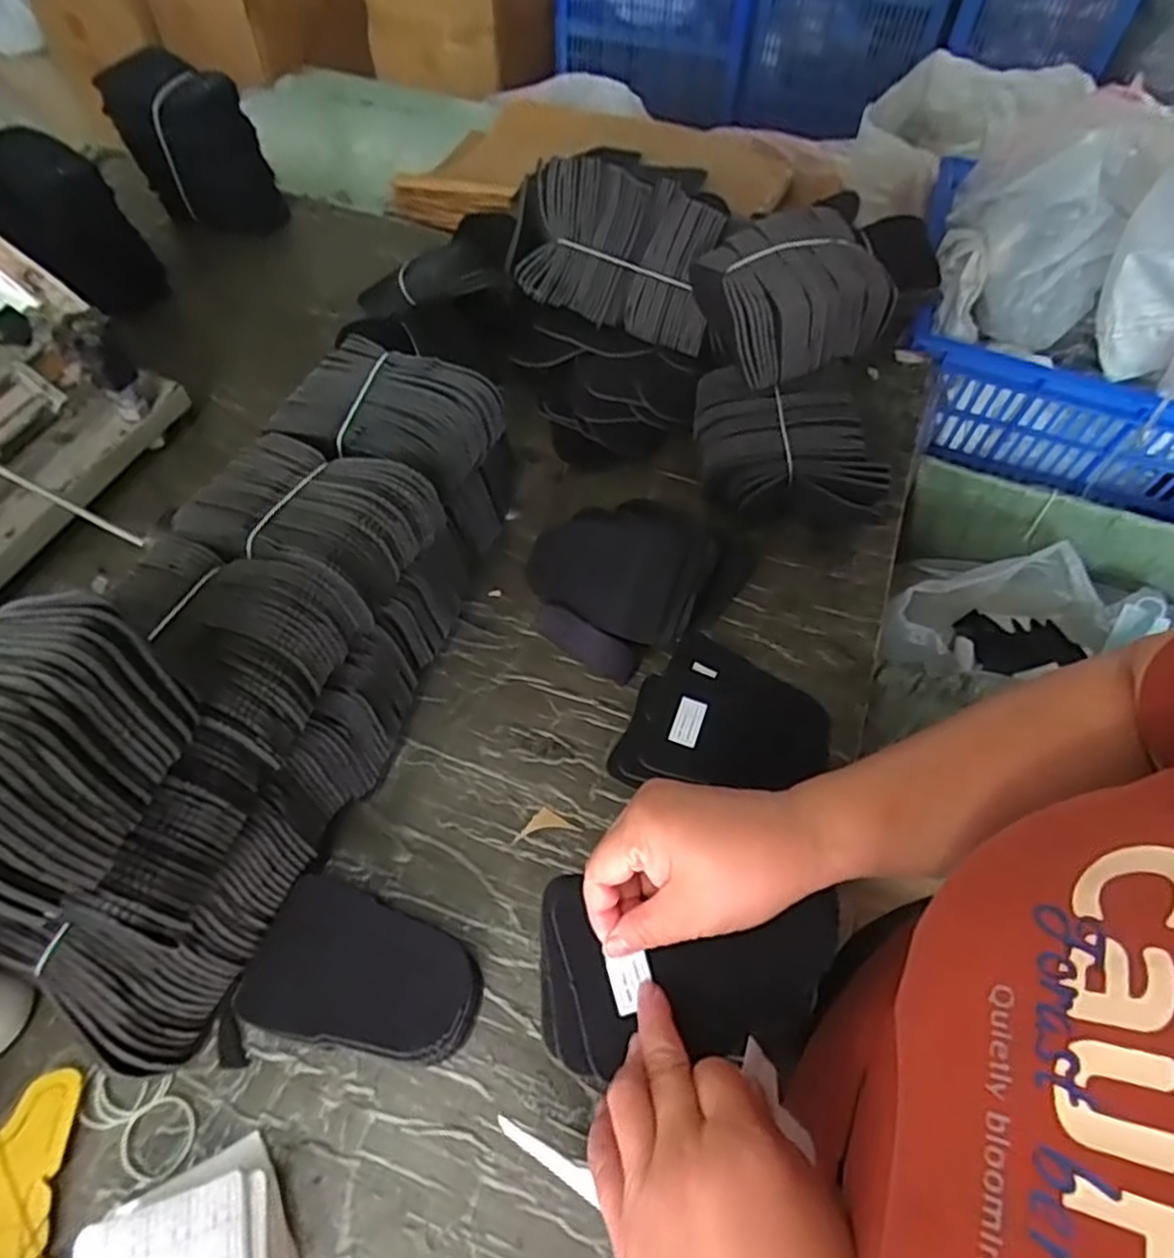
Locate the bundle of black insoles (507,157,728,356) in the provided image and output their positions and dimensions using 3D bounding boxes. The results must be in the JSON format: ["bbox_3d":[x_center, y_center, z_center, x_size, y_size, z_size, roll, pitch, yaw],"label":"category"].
[{"bbox_3d":[0.032,-0.402,0.775,0.228,0.129,0.105,20,58,10],"label":"bundle of black insoles"}]

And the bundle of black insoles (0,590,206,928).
[{"bbox_3d":[-0.280,0.047,0.337,0.130,0.090,0.128,10,57,4],"label":"bundle of black insoles"}]

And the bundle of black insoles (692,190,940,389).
[{"bbox_3d":[0.193,-0.312,0.691,0.159,0.106,0.136,-11,58,-9],"label":"bundle of black insoles"}]

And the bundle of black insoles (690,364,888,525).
[{"bbox_3d":[0.187,-0.168,0.696,0.182,0.105,0.135,15,57,7],"label":"bundle of black insoles"}]

